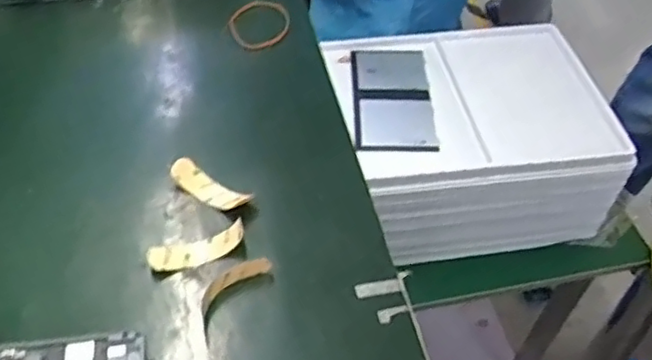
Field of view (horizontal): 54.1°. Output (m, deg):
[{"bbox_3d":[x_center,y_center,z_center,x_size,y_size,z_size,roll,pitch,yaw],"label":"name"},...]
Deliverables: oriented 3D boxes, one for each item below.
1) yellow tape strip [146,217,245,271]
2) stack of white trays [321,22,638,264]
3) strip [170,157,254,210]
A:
[{"bbox_3d":[-0.095,0.053,0.479,0.072,0.019,0.019,-17,50,-15],"label":"yellow tape strip"},{"bbox_3d":[0.167,-0.051,0.796,0.306,0.183,0.230,-6,48,-6],"label":"stack of white trays"},{"bbox_3d":[-0.092,0.007,0.518,0.072,0.022,0.024,24,52,20],"label":"strip"}]

